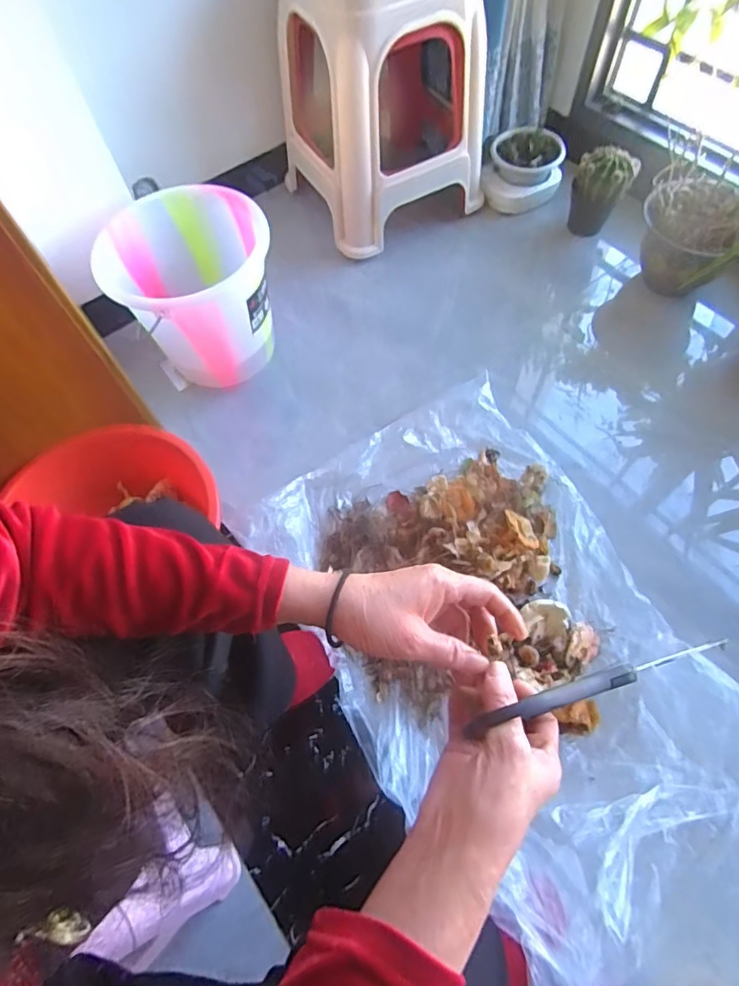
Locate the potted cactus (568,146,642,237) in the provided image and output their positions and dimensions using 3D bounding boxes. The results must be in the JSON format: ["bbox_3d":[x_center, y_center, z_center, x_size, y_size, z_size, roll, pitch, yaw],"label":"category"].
[{"bbox_3d":[0.526,-0.689,1.174,0.128,0.192,0.121,16,65,10],"label":"potted cactus"}]

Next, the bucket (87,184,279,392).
[{"bbox_3d":[-0.316,-0.368,0.976,0.278,0.263,0.263,-1,63,2],"label":"bucket"}]

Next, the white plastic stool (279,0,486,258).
[{"bbox_3d":[0.015,-0.876,1.117,0.359,0.443,0.385,-29,65,-12],"label":"white plastic stool"}]

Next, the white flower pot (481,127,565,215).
[{"bbox_3d":[0.375,-0.789,1.269,0.181,0.131,0.169,-1,63,2],"label":"white flower pot"}]

